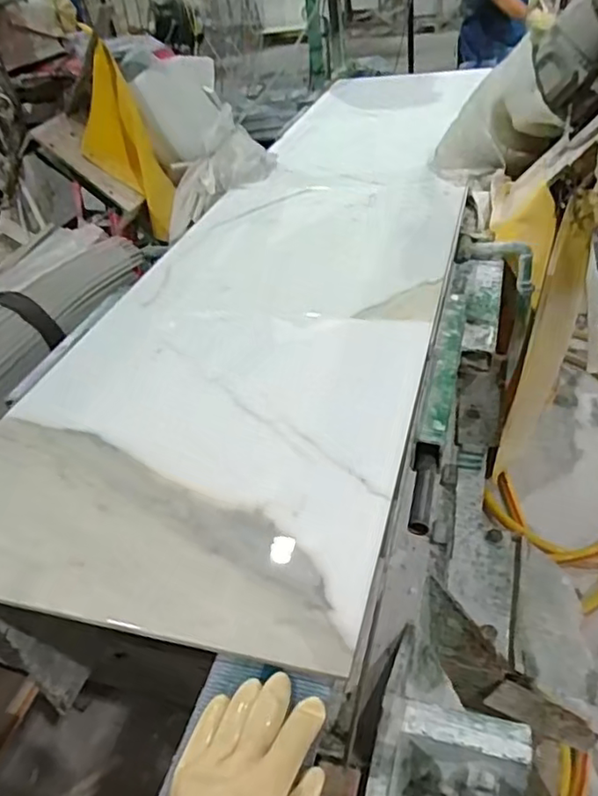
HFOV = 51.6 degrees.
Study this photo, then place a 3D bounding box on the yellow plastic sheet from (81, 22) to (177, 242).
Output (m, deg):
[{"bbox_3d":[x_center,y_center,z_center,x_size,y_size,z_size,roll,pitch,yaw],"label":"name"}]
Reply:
[{"bbox_3d":[-0.461,-0.651,1.576,0.161,0.513,0.089,-29,15,-23],"label":"yellow plastic sheet"}]

